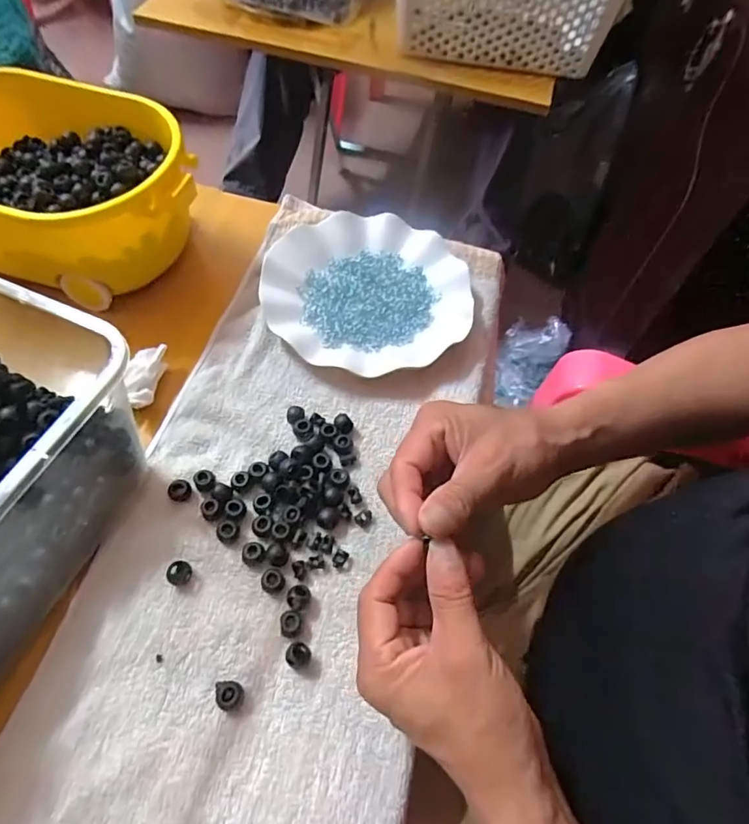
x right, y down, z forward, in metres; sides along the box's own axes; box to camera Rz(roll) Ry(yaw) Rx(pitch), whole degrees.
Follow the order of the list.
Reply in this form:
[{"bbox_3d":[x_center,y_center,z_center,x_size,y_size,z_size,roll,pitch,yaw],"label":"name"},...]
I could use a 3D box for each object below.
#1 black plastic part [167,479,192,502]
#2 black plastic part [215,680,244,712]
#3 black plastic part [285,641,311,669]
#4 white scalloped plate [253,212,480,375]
[{"bbox_3d":[-0.138,0.056,0.368,0.015,0.008,0.014,2,59,-3],"label":"black plastic part"},{"bbox_3d":[-0.086,0.168,0.306,0.016,0.012,0.016,2,59,-3],"label":"black plastic part"},{"bbox_3d":[-0.047,0.150,0.320,0.015,0.011,0.015,2,59,-3],"label":"black plastic part"},{"bbox_3d":[-0.006,-0.113,0.472,0.180,0.023,0.174,2,59,-3],"label":"white scalloped plate"}]

